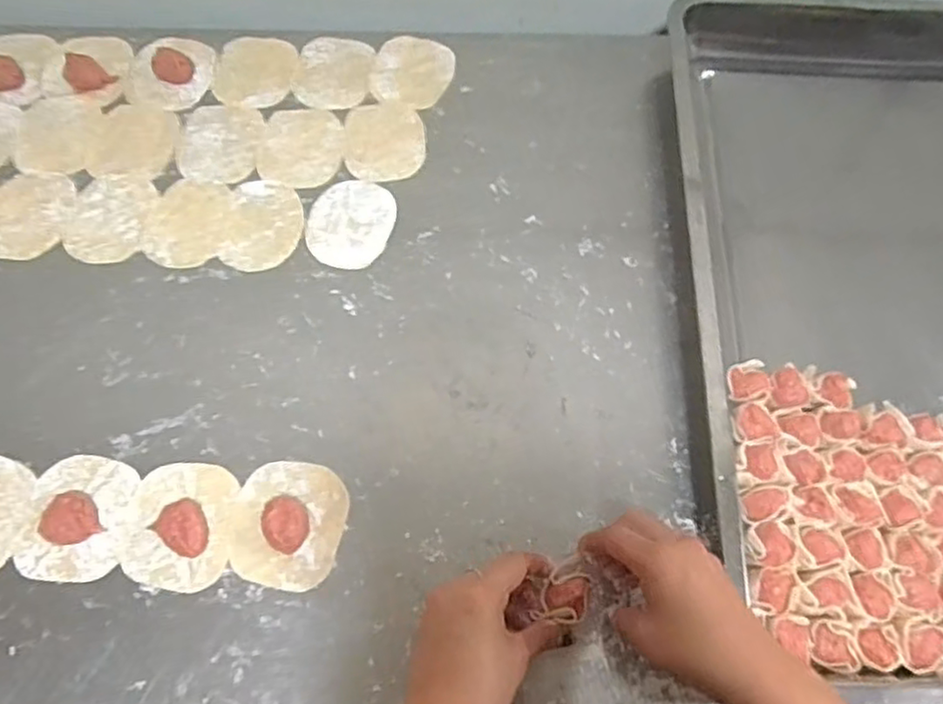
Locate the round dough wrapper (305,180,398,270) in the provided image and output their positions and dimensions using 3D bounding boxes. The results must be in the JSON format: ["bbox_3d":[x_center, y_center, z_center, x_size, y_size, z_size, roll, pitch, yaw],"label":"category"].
[{"bbox_3d":[-0.104,-0.111,0.586,0.072,0.004,0.085,15,66,4],"label":"round dough wrapper"}]

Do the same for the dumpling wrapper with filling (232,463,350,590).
[{"bbox_3d":[-0.129,0.116,0.474,0.078,0.024,0.084,14,66,4],"label":"dumpling wrapper with filling"}]

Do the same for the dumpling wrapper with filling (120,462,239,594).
[{"bbox_3d":[-0.204,0.117,0.471,0.070,0.026,0.086,3,66,-1],"label":"dumpling wrapper with filling"}]

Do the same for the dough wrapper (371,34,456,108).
[{"bbox_3d":[-0.056,-0.269,0.657,0.074,0.005,0.083,14,66,4],"label":"dough wrapper"}]

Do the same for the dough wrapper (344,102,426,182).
[{"bbox_3d":[-0.079,-0.192,0.624,0.071,0.004,0.088,-3,66,-4],"label":"dough wrapper"}]

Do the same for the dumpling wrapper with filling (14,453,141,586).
[{"bbox_3d":[-0.277,0.113,0.476,0.069,0.018,0.085,4,66,-1],"label":"dumpling wrapper with filling"}]

